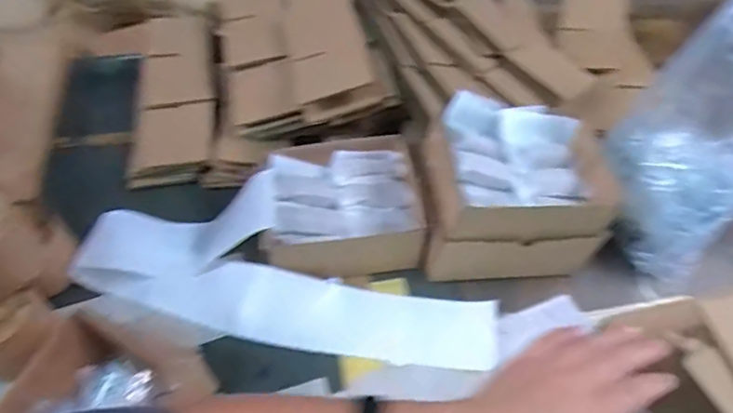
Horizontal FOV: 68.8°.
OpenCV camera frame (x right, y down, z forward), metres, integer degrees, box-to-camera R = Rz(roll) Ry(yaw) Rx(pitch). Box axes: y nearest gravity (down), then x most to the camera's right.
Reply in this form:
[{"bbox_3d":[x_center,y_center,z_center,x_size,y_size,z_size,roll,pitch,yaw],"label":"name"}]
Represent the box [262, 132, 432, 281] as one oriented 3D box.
[{"bbox_3d":[-0.029,-0.001,0.682,0.182,0.083,0.171,-3,54,-5],"label":"box"}]

